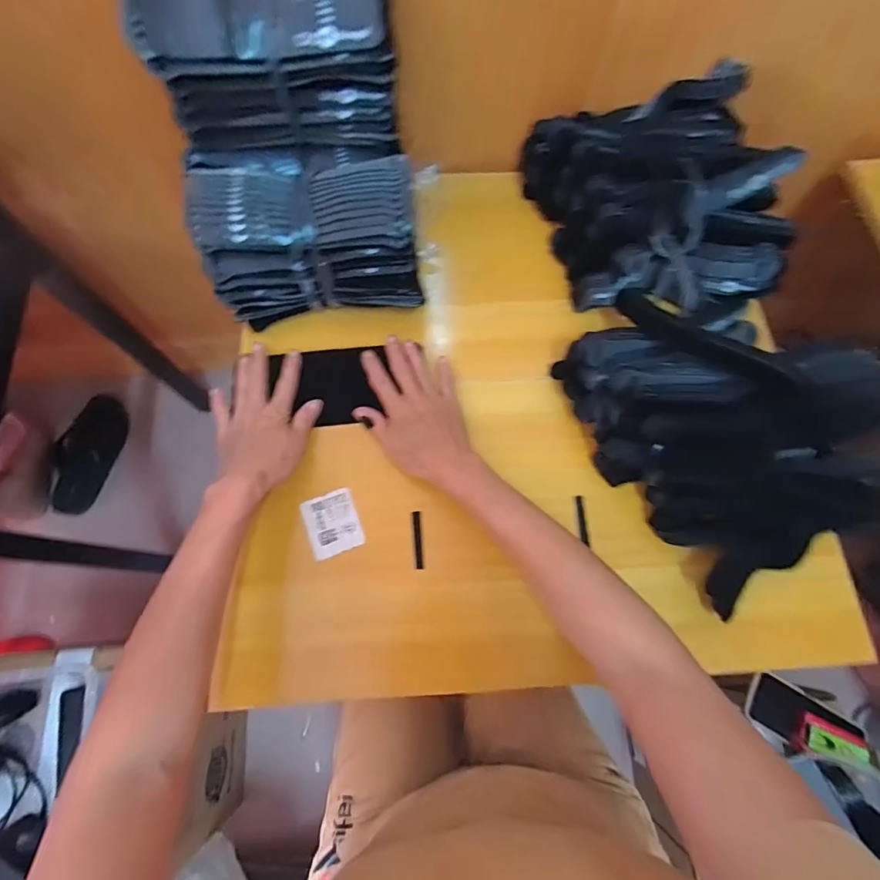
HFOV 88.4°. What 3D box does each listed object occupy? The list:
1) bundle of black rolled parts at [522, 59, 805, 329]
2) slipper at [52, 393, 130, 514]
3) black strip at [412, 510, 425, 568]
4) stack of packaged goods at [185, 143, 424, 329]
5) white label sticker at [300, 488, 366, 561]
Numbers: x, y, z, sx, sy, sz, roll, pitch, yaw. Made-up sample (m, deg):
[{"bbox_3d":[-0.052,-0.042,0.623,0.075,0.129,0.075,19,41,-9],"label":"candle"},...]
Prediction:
[{"bbox_3d":[0.236,-0.255,0.490,0.222,0.108,0.266,-10,73,-5],"label":"bundle of black rolled parts"},{"bbox_3d":[-0.739,0.024,0.952,0.100,0.062,0.236,14,72,3],"label":"slipper"},{"bbox_3d":[-0.021,0.096,0.433,0.008,0.007,0.055,-4,72,-3],"label":"black strip"},{"bbox_3d":[-0.129,-0.219,0.458,0.197,0.108,0.139,-6,72,-4],"label":"stack of packaged goods"},{"bbox_3d":[-0.103,0.080,0.437,0.049,0.007,0.057,-20,74,-8],"label":"white label sticker"}]

